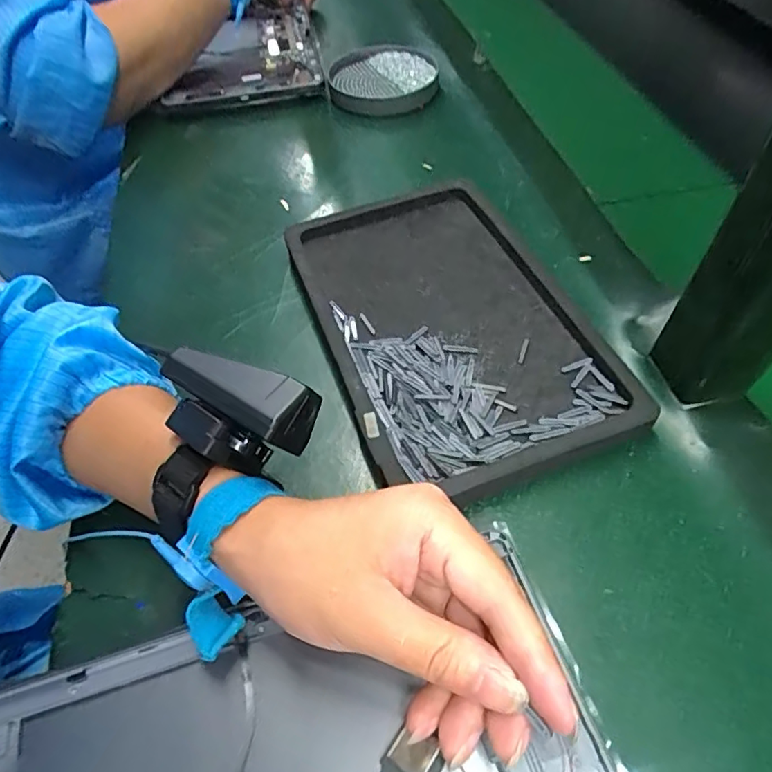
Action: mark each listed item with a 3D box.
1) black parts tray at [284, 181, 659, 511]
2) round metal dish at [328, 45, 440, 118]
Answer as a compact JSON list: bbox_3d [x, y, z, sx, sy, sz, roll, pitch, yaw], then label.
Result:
[{"bbox_3d":[0.036,-0.047,0.357,0.156,0.025,0.249,-17,54,-11],"label":"black parts tray"},{"bbox_3d":[-0.004,-0.313,0.559,0.109,0.024,0.115,-1,52,1],"label":"round metal dish"}]

